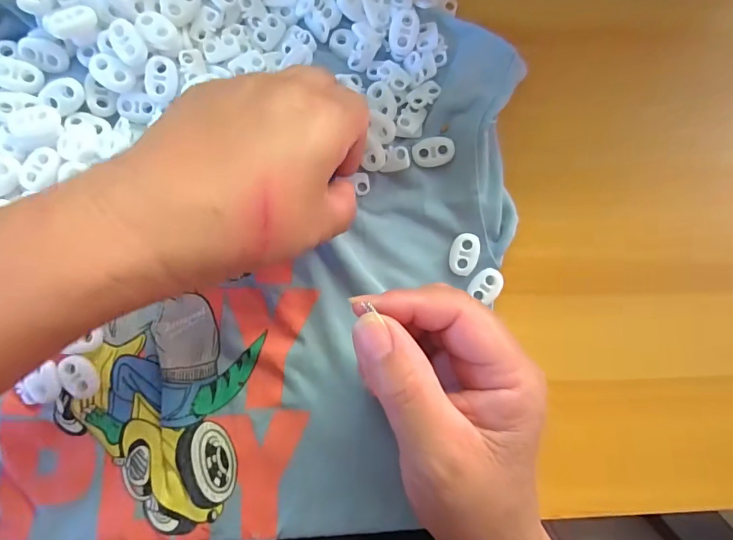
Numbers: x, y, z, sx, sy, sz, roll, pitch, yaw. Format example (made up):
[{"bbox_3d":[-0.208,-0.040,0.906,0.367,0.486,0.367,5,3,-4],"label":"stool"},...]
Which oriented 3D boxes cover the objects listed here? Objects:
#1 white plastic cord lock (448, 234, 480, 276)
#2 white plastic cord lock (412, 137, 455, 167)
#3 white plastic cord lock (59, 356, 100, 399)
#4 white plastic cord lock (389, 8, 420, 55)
[{"bbox_3d":[0.053,-0.009,0.243,0.014,0.005,0.022,10,85,-4],"label":"white plastic cord lock"},{"bbox_3d":[0.036,-0.063,0.241,0.021,0.004,0.014,-3,86,-5],"label":"white plastic cord lock"},{"bbox_3d":[-0.141,0.052,0.222,0.015,0.004,0.022,-38,90,-6],"label":"white plastic cord lock"},{"bbox_3d":[0.021,-0.129,0.242,0.015,0.005,0.025,7,85,-4],"label":"white plastic cord lock"}]

